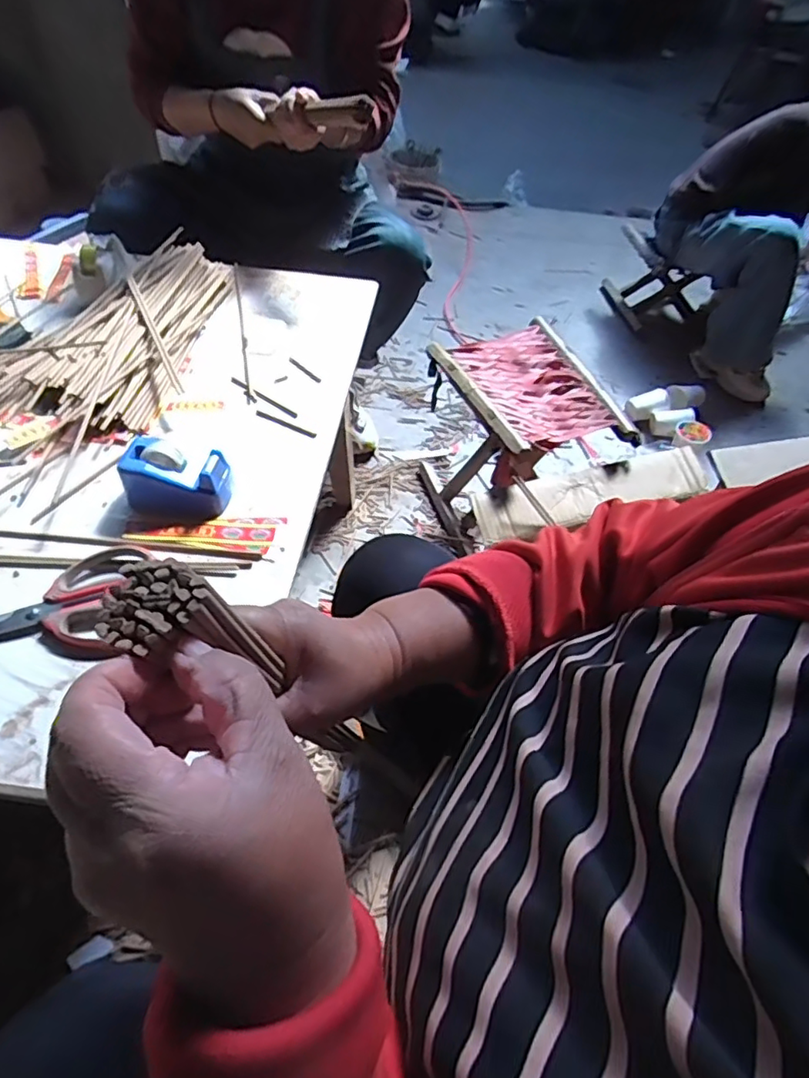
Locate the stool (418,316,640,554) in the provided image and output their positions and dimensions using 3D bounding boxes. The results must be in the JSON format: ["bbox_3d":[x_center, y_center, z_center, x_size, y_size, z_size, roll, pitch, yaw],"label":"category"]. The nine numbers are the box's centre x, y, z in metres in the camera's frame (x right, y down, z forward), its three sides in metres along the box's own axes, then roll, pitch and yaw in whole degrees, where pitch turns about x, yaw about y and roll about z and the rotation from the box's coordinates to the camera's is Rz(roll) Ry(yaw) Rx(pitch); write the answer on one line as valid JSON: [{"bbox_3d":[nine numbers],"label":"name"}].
[{"bbox_3d":[0.181,-0.154,1.093,0.277,0.322,0.315,-14,53,-15],"label":"stool"}]

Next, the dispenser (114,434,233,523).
[{"bbox_3d":[-0.228,-0.059,0.590,0.101,0.052,0.061,10,51,3],"label":"dispenser"}]

